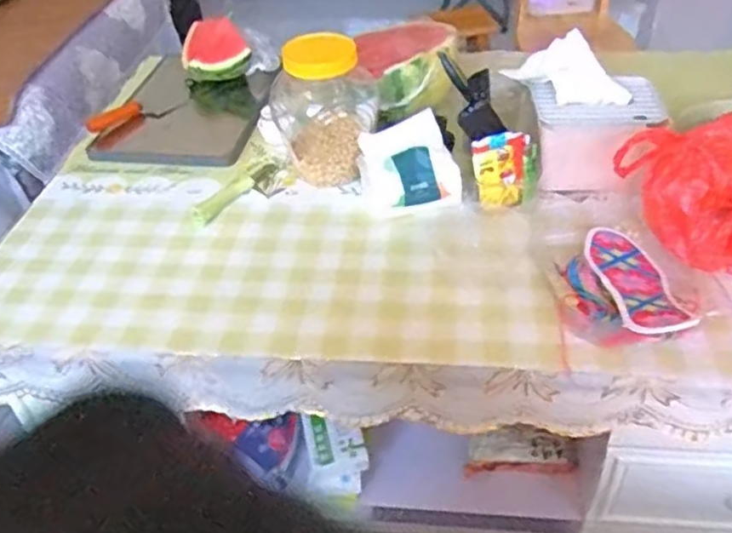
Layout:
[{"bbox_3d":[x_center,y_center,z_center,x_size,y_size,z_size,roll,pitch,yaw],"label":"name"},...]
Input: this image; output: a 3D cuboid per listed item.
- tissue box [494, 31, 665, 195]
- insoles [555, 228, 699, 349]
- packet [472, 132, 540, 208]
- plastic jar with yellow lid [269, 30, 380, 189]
[{"bbox_3d":[0.308,-0.215,0.934,0.183,0.127,0.199,-5,42,1],"label":"tissue box"},{"bbox_3d":[0.269,0.009,0.732,0.112,0.069,0.217,1,43,8],"label":"insoles"},{"bbox_3d":[0.186,-0.125,0.881,0.085,0.093,0.023,-9,21,-5],"label":"packet"},{"bbox_3d":[-0.059,-0.228,0.939,0.150,0.184,0.139,-3,42,3],"label":"plastic jar with yellow lid"}]

